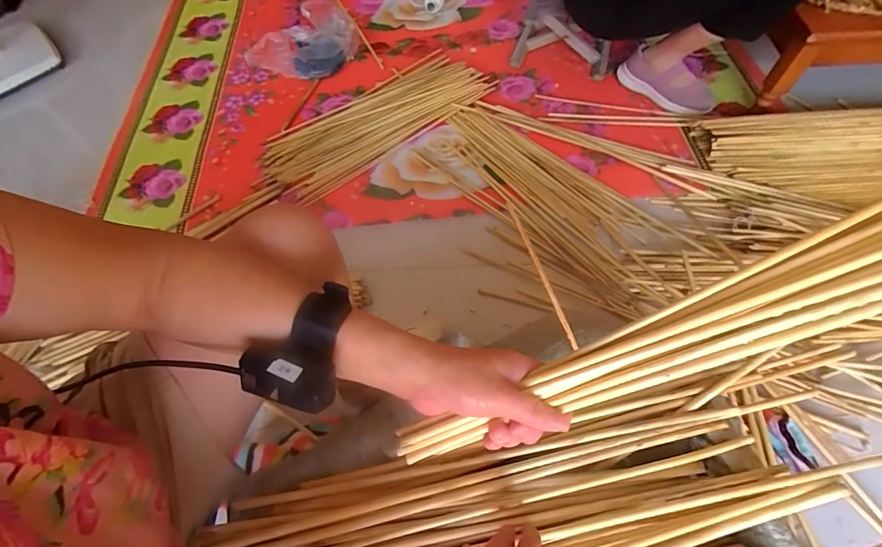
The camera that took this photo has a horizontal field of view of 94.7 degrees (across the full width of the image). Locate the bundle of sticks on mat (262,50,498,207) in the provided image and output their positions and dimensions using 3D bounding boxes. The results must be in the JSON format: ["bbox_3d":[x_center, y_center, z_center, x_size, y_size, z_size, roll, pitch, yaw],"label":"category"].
[{"bbox_3d":[-0.175,-0.414,1.104,0.636,0.035,0.255,-32,66,-11],"label":"bundle of sticks on mat"}]

